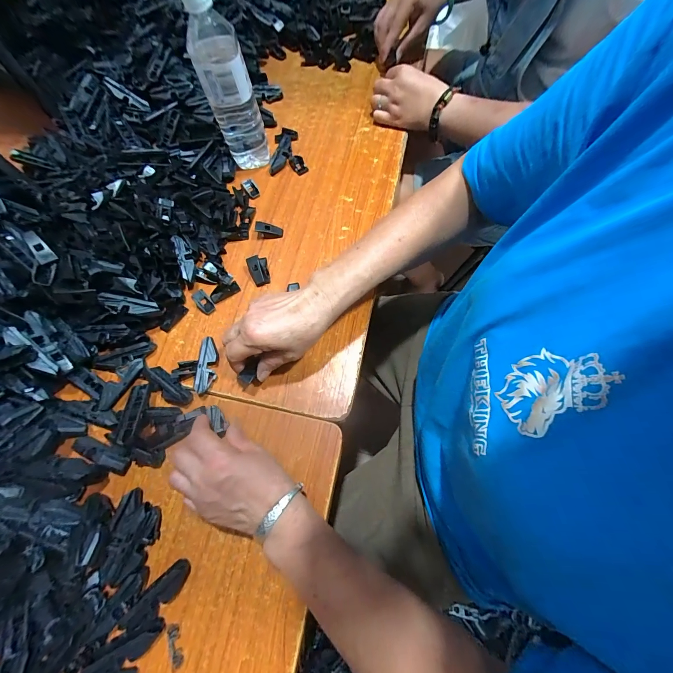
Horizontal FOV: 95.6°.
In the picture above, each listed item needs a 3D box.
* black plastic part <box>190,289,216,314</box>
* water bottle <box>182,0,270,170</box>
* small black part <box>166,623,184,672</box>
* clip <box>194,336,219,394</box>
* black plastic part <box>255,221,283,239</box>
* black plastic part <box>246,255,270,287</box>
[{"bbox_3d":[-0.185,-0.049,0.421,0.021,0.005,0.040,-35,71,-9],"label":"black plastic part"},{"bbox_3d":[-0.149,-0.346,0.423,0.065,0.204,0.058,-15,69,-1],"label":"water bottle"},{"bbox_3d":[-0.155,0.296,0.291,0.012,0.004,0.034,-24,69,-5],"label":"small black part"},{"bbox_3d":[-0.161,0.037,0.383,0.018,0.021,0.068,0,69,4],"label":"clip"},{"bbox_3d":[-0.100,-0.158,0.455,0.038,0.017,0.018,3,70,5],"label":"black plastic part"},{"bbox_3d":[-0.110,-0.094,0.428,0.025,0.021,0.042,-19,69,-3],"label":"black plastic part"}]

